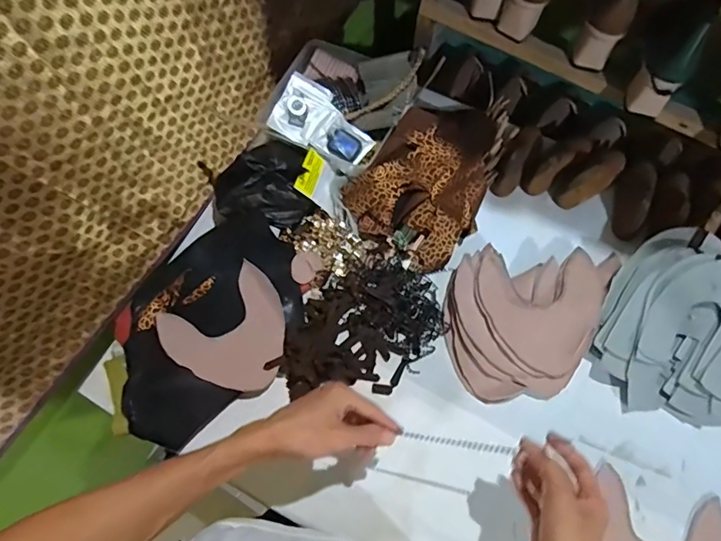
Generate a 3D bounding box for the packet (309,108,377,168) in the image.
[{"bbox_3d":[-0.031,-0.201,0.751,0.087,0.015,0.071,36,84,-4],"label":"packet"}]

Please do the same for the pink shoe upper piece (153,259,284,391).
[{"bbox_3d":[-0.176,0.091,0.662,0.159,0.032,0.155,0,69,1],"label":"pink shoe upper piece"}]

